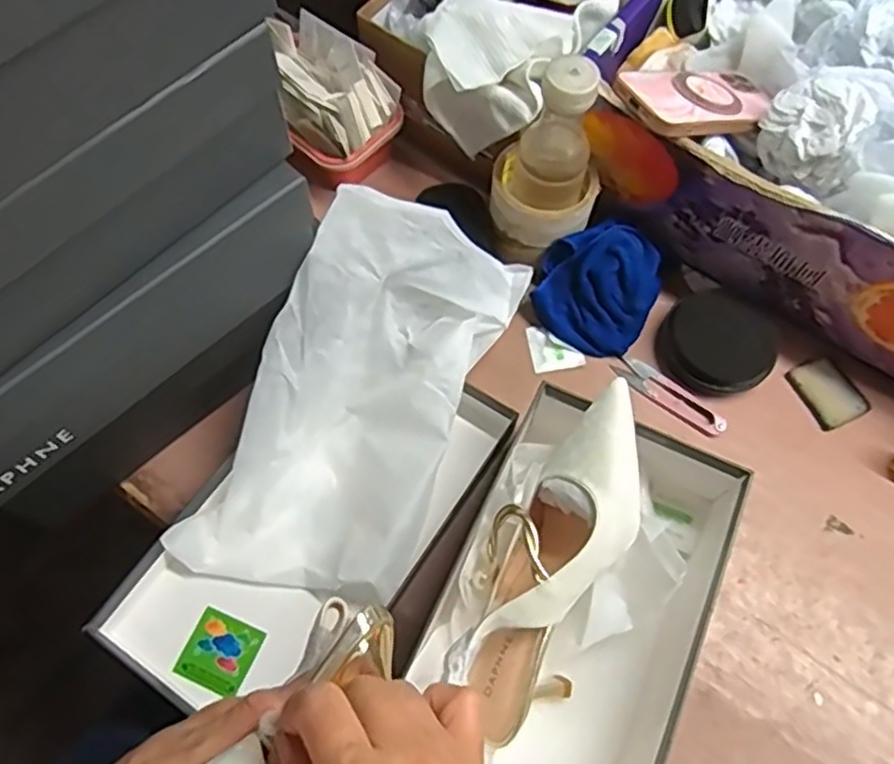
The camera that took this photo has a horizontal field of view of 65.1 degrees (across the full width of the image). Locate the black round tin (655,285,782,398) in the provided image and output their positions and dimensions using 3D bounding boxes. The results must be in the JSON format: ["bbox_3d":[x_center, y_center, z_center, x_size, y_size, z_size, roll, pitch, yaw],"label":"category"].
[{"bbox_3d":[0.235,-0.036,0.598,0.095,0.027,0.089,1,66,-2],"label":"black round tin"}]

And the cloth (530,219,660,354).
[{"bbox_3d":[0.128,-0.082,0.598,0.101,0.055,0.098,25,67,9],"label":"cloth"}]

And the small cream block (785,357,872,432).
[{"bbox_3d":[0.321,0.008,0.590,0.049,0.004,0.058,-24,69,-12],"label":"small cream block"}]

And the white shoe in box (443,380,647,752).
[{"bbox_3d":[0.074,0.111,0.462,0.083,0.068,0.233,25,85,9],"label":"white shoe in box"}]

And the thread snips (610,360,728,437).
[{"bbox_3d":[0.189,0.010,0.590,0.100,0.007,0.025,34,69,13],"label":"thread snips"}]

